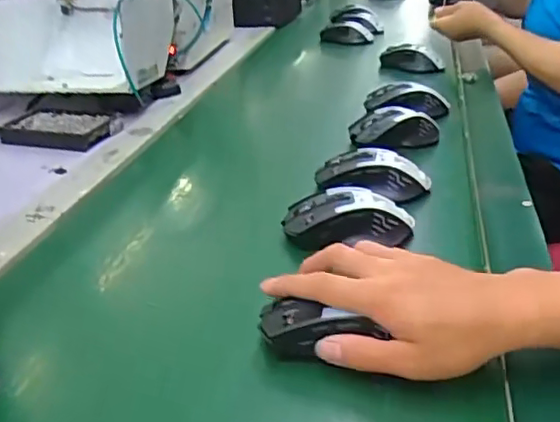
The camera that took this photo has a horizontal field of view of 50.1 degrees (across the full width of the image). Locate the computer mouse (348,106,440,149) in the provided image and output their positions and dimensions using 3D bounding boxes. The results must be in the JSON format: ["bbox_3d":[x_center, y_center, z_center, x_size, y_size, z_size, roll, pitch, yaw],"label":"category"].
[{"bbox_3d":[0.141,-0.103,0.742,0.105,0.033,0.068,5,28,13],"label":"computer mouse"}]

